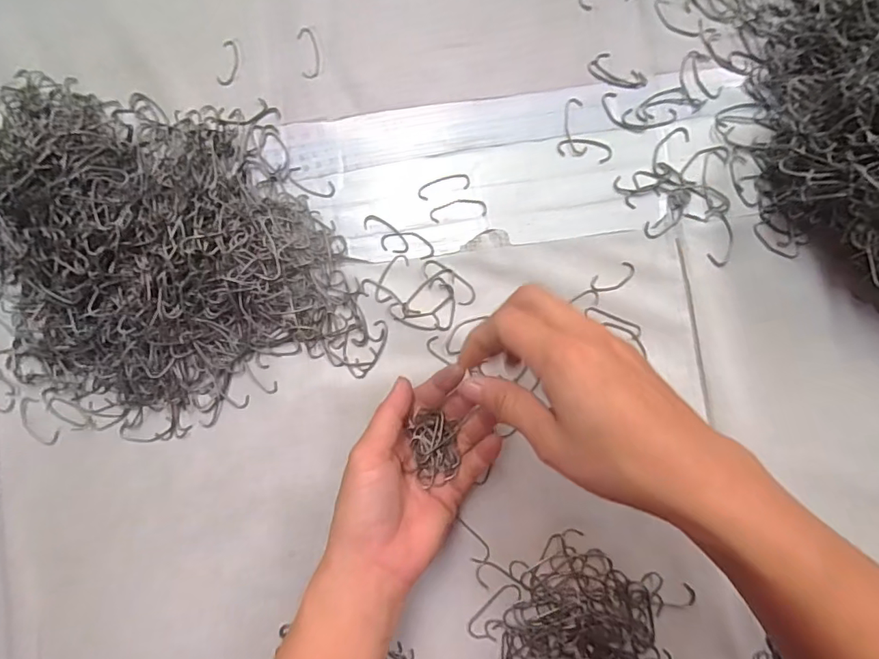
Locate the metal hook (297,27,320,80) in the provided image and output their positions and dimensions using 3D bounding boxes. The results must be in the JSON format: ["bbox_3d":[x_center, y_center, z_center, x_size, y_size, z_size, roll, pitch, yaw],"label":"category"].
[{"bbox_3d":[-0.095,-0.201,0.359,0.014,0.004,0.039,-9,86,3],"label":"metal hook"}]

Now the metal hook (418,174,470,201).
[{"bbox_3d":[0.003,-0.102,0.351,0.037,0.004,0.013,-16,86,2],"label":"metal hook"}]

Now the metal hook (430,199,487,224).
[{"bbox_3d":[0.013,-0.085,0.350,0.040,0.004,0.014,-9,86,3],"label":"metal hook"}]

